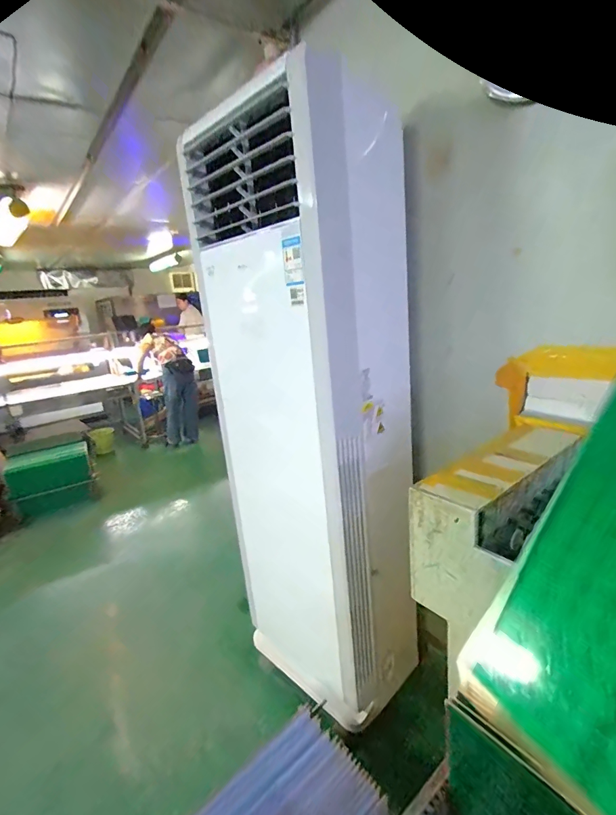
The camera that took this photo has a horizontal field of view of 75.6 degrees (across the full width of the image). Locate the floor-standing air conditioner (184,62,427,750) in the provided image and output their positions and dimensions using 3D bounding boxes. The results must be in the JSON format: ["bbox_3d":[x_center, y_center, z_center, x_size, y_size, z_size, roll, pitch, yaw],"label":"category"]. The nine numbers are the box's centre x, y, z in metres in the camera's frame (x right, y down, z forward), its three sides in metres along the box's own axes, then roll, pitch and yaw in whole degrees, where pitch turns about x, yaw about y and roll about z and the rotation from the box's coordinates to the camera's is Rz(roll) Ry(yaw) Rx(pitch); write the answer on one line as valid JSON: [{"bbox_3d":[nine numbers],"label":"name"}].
[{"bbox_3d":[-0.010,0.075,1.400,0.379,1.869,0.675,-19,21,-41],"label":"floor-standing air conditioner"}]

